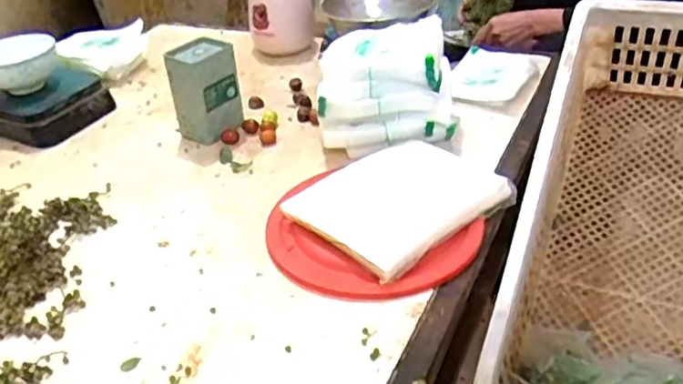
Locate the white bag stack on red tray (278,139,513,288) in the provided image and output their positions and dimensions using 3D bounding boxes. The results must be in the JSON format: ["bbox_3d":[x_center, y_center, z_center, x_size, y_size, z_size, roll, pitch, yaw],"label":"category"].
[{"bbox_3d":[0.066,0.009,0.692,0.204,0.030,0.154,-30,40,-32],"label":"white bag stack on red tray"}]

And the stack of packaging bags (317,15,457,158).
[{"bbox_3d":[0.059,-0.130,0.814,0.165,0.131,0.128,0,34,9],"label":"stack of packaging bags"}]

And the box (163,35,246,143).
[{"bbox_3d":[-0.187,-0.138,0.877,0.079,0.125,0.061,-31,41,-33],"label":"box"}]

